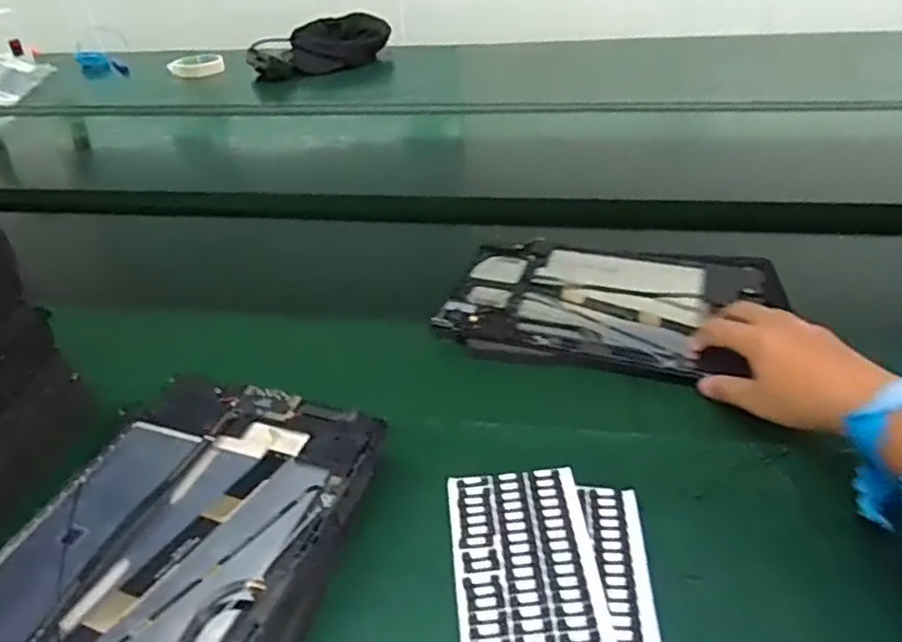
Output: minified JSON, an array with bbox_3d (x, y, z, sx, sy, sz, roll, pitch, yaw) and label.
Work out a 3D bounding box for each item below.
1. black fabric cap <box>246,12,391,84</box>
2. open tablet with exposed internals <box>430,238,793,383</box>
[{"bbox_3d":[-0.231,-0.496,1.174,0.284,0.075,0.101,-25,41,-25],"label":"black fabric cap"},{"bbox_3d":[0.128,-0.015,0.513,0.247,0.013,0.165,9,39,18],"label":"open tablet with exposed internals"}]

